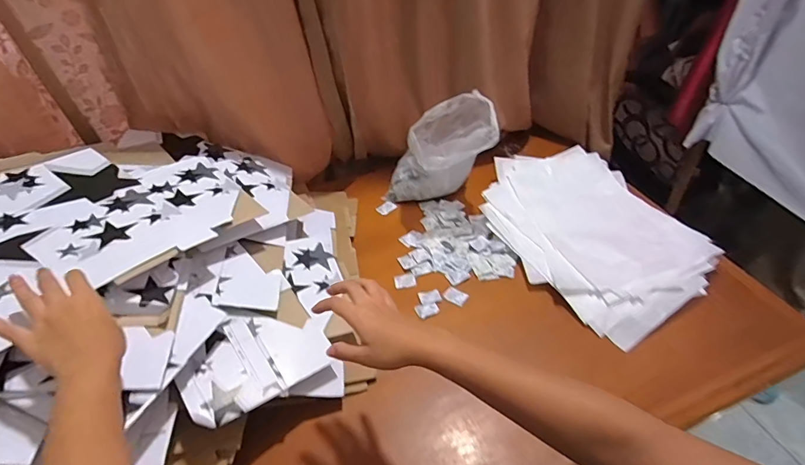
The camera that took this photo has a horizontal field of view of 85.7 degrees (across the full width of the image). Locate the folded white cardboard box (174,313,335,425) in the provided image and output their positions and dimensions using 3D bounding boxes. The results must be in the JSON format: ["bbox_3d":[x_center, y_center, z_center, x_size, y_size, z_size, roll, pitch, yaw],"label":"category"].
[{"bbox_3d":[-0.206,0.172,0.605,0.195,0.014,0.125,-22,64,-42],"label":"folded white cardboard box"}]

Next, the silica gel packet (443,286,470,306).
[{"bbox_3d":[0.098,0.116,0.798,0.042,0.004,0.030,22,49,22],"label":"silica gel packet"}]

